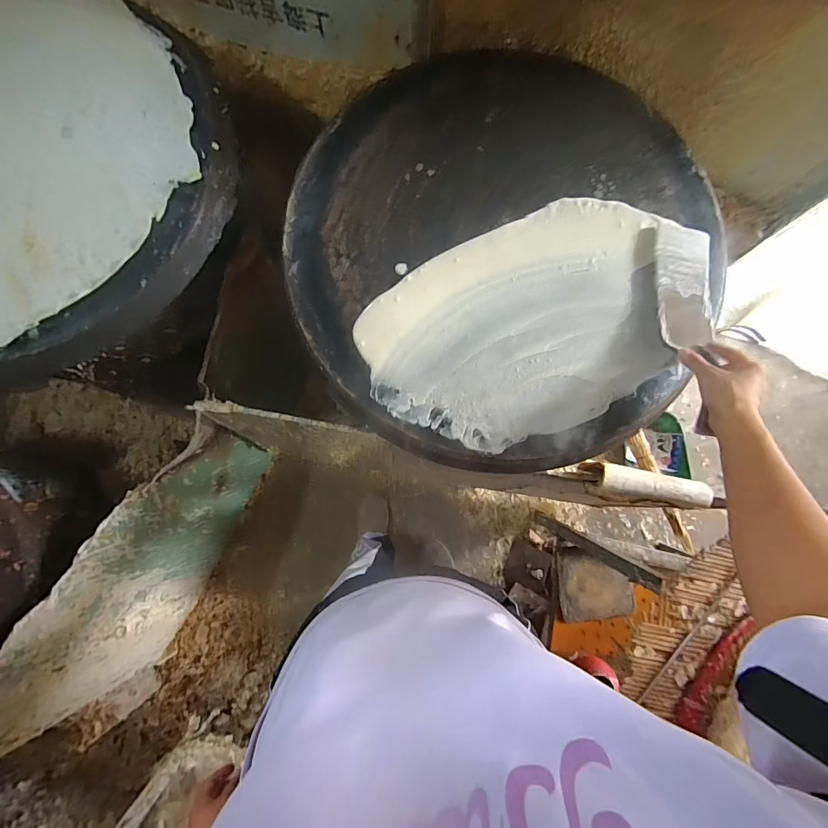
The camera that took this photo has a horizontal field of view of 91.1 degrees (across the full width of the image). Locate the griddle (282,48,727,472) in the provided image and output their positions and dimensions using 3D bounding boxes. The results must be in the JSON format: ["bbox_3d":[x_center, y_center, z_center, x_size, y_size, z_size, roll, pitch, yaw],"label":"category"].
[{"bbox_3d":[0.118,-0.238,0.572,0.588,0.050,0.598,0,82,-1],"label":"griddle"}]

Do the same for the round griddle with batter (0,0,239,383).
[{"bbox_3d":[-0.574,-0.362,0.588,0.599,0.086,0.571,0,82,-1],"label":"round griddle with batter"}]

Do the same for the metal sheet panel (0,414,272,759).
[{"bbox_3d":[-0.570,0.335,0.940,0.072,0.590,0.660,24,82,2],"label":"metal sheet panel"}]

